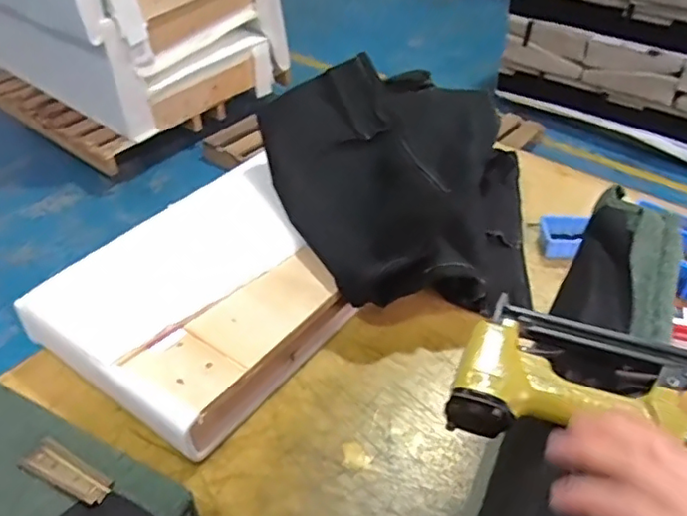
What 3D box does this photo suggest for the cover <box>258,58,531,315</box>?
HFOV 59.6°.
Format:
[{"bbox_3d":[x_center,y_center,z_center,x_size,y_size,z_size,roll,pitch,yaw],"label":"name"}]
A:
[{"bbox_3d":[0.127,-0.145,1.229,0.536,0.326,0.453,-2,41,-2],"label":"cover"}]

